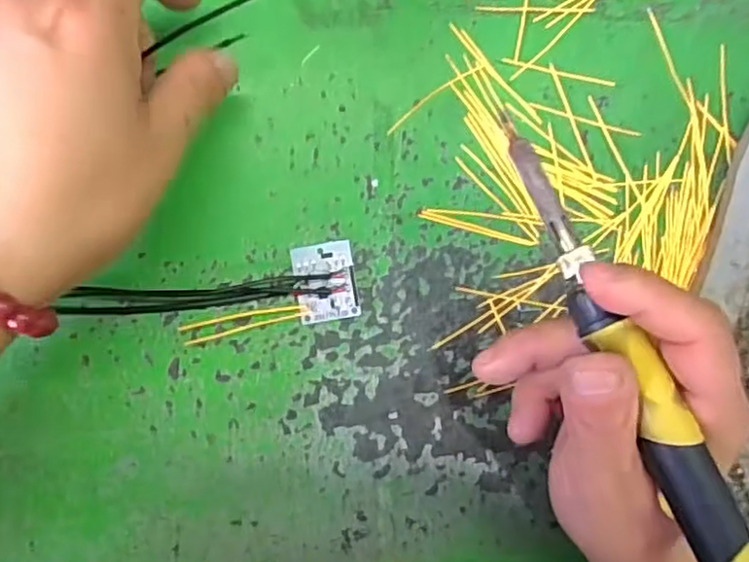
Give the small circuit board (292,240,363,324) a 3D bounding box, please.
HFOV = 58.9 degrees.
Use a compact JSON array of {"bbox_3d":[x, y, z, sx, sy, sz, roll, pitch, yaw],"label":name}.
[{"bbox_3d":[-0.020,0.001,0.278,0.025,0.004,0.032,-9,93,-6],"label":"small circuit board"}]

